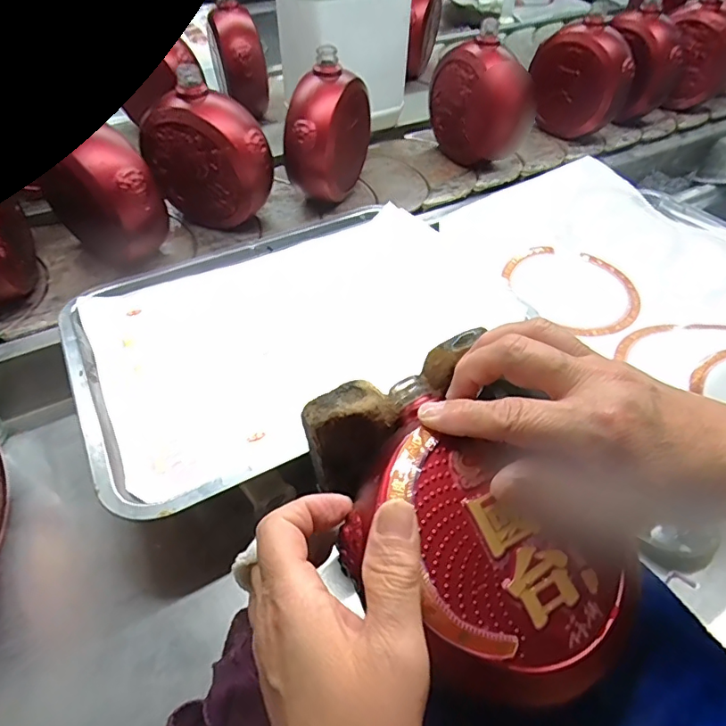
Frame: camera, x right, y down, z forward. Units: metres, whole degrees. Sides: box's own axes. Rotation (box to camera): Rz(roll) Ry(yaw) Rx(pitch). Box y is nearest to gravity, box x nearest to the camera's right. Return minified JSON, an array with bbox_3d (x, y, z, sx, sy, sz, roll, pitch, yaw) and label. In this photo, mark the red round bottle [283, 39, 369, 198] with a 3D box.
[{"bbox_3d":[-0.042,-0.258,0.572,0.070,0.153,0.106,12,50,10],"label":"red round bottle"}]

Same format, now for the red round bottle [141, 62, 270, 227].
[{"bbox_3d":[-0.162,-0.219,0.540,0.126,0.158,0.053,15,50,13],"label":"red round bottle"}]

